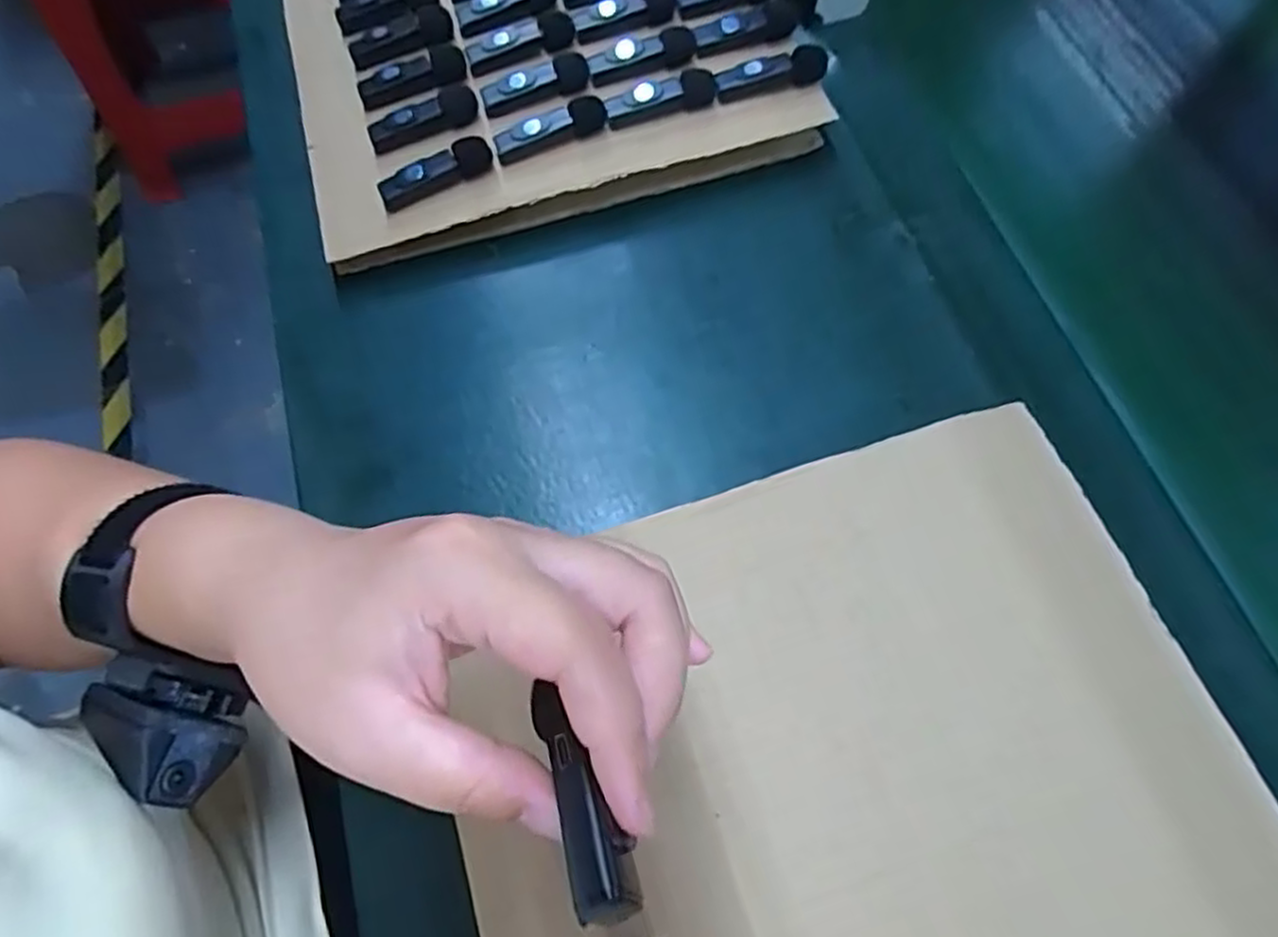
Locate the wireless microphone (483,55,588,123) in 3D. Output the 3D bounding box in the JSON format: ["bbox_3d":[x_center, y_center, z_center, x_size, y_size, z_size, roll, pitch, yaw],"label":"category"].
[{"bbox_3d":[-0.061,-0.225,0.433,0.064,0.014,0.026,-16,67,-8],"label":"wireless microphone"}]

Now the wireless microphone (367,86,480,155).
[{"bbox_3d":[-0.125,-0.204,0.428,0.063,0.015,0.022,-16,67,-8],"label":"wireless microphone"}]

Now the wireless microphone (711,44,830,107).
[{"bbox_3d":[0.075,-0.225,0.421,0.060,0.015,0.018,-16,67,-8],"label":"wireless microphone"}]

